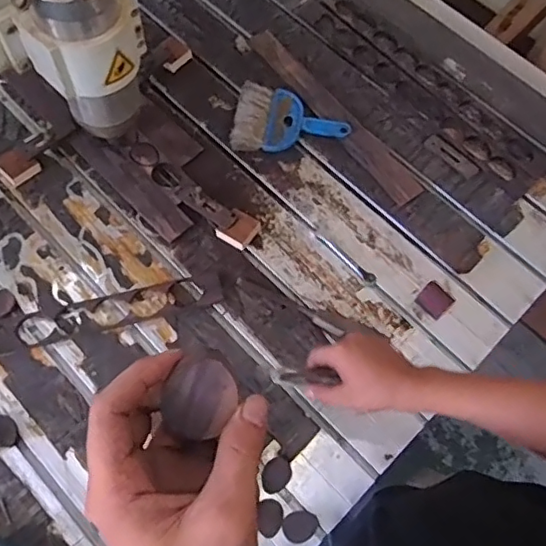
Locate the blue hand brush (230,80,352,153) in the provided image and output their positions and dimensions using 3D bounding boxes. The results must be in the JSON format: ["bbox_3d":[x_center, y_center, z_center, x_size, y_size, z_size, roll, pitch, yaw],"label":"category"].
[{"bbox_3d":[0.031,-0.254,0.943,0.185,0.022,0.130,8,67,0],"label":"blue hand brush"}]

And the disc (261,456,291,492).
[{"bbox_3d":[0.004,0.256,0.723,0.032,0.005,0.043,38,70,12],"label":"disc"}]

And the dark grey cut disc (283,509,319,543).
[{"bbox_3d":[0.034,0.309,0.697,0.042,0.006,0.035,-6,67,-6],"label":"dark grey cut disc"}]

